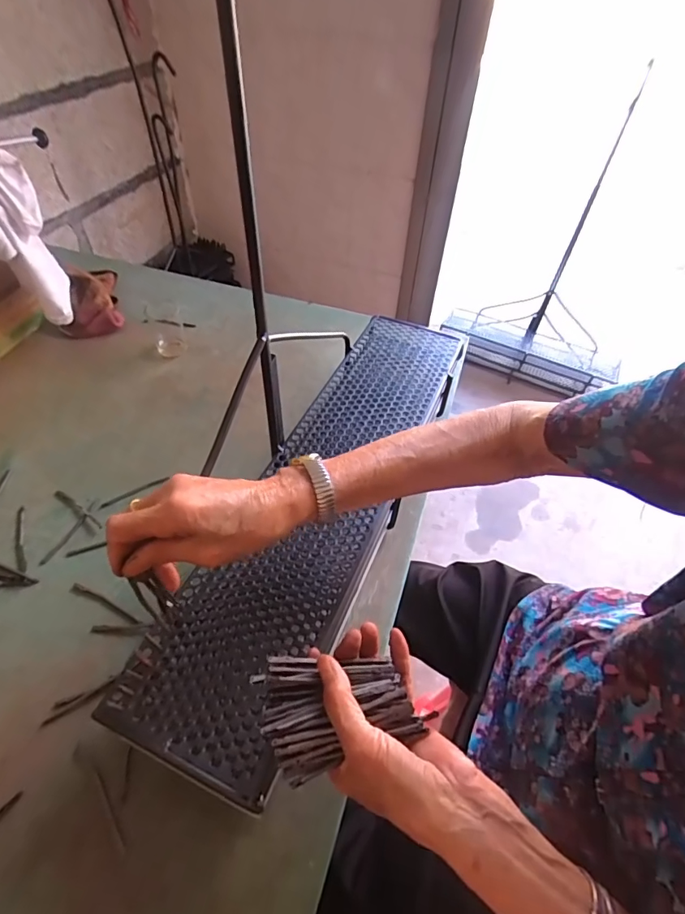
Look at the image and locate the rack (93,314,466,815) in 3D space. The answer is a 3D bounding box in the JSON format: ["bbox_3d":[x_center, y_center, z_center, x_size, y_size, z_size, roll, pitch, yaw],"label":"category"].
[{"bbox_3d":[-0.007,0.019,0.519,0.147,0.027,0.612,23,54,9],"label":"rack"}]

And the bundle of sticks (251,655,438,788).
[{"bbox_3d":[-0.002,0.172,0.325,0.106,0.022,0.073,-13,50,-16],"label":"bundle of sticks"}]

